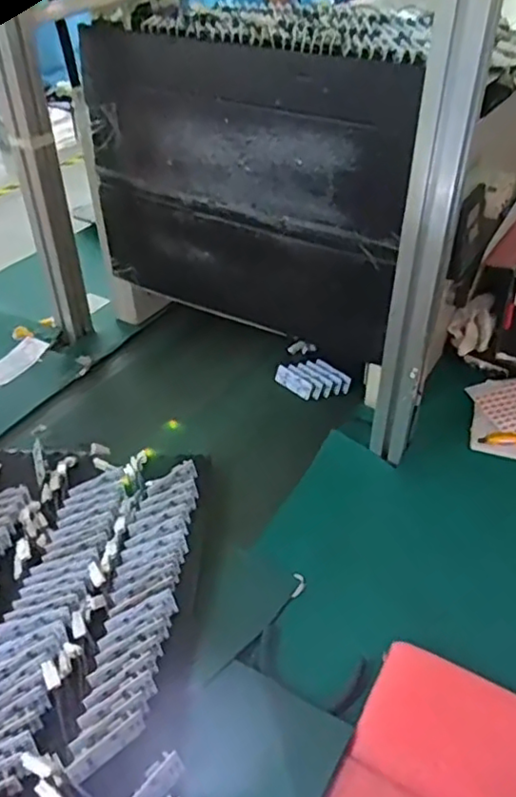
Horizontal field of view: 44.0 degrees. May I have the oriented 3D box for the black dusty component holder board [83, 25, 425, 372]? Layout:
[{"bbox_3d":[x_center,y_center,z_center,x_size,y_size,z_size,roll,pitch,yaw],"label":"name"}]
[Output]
[{"bbox_3d":[-0.031,-0.242,0.776,0.426,0.344,0.023,21,44,24],"label":"black dusty component holder board"}]

